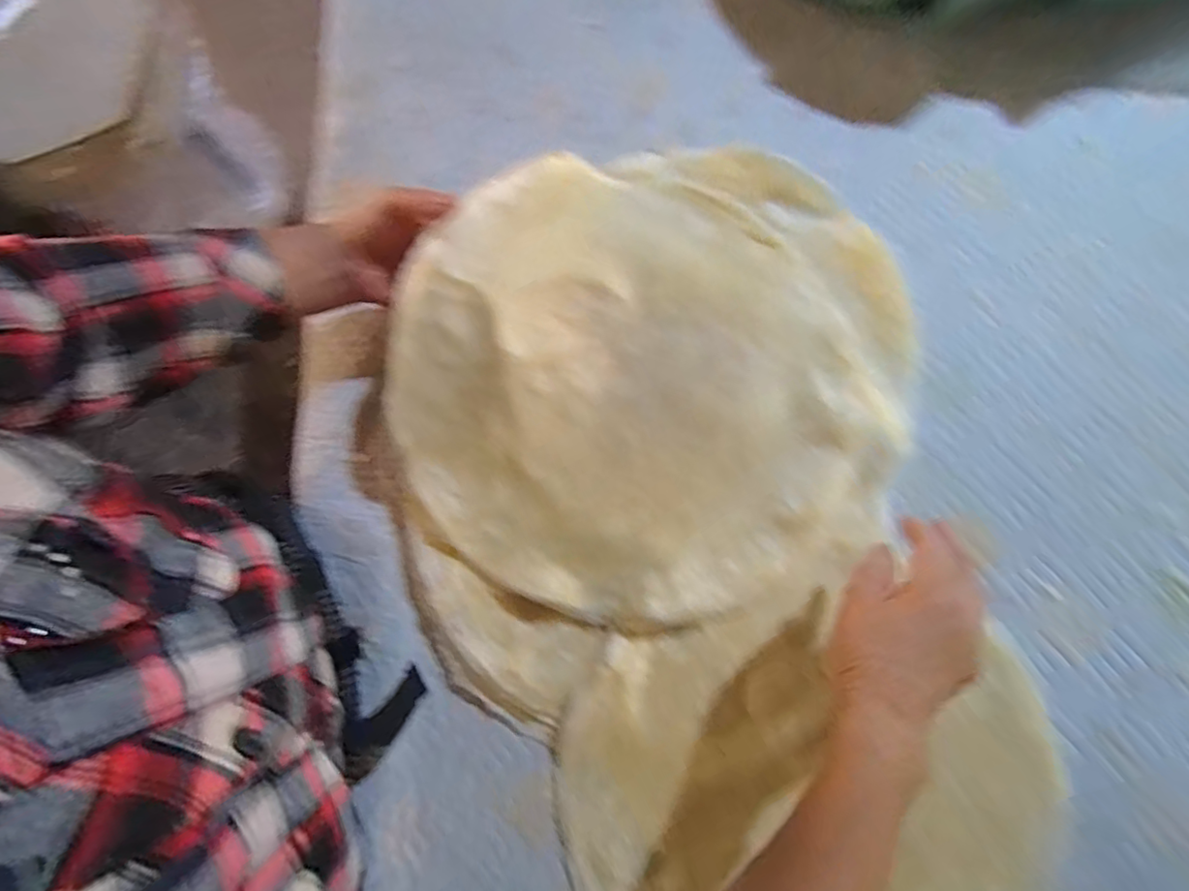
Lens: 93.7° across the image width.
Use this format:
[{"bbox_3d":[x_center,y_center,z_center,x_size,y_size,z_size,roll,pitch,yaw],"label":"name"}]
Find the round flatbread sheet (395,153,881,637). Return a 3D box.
[{"bbox_3d":[0.045,-0.042,0.421,0.356,0.094,0.337,0,76,-1],"label":"round flatbread sheet"}]

